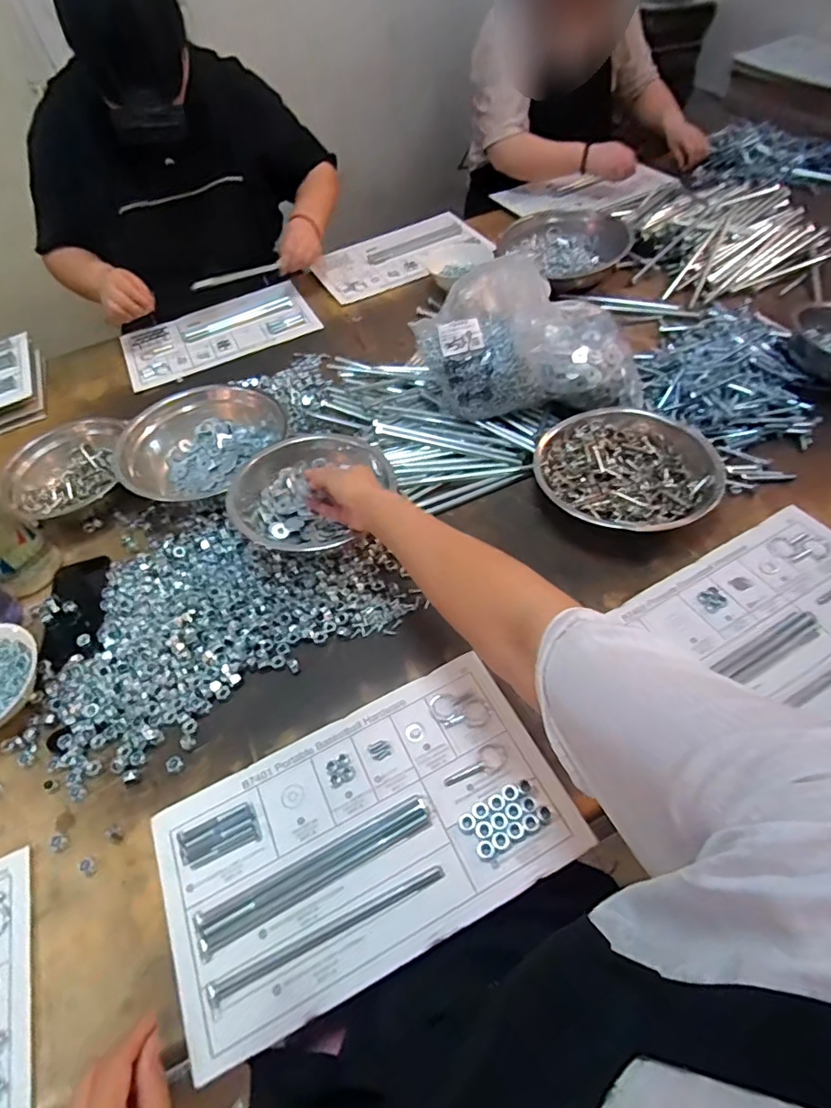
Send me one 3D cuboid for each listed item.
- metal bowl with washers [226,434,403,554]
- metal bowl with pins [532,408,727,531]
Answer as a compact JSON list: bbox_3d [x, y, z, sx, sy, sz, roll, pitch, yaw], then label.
[{"bbox_3d":[-0.135,-0.079,0.722,0.162,0.082,0.188,26,63,18],"label":"metal bowl with washers"},{"bbox_3d":[0.277,-0.110,0.733,0.227,0.044,0.198,7,52,14],"label":"metal bowl with pins"}]

